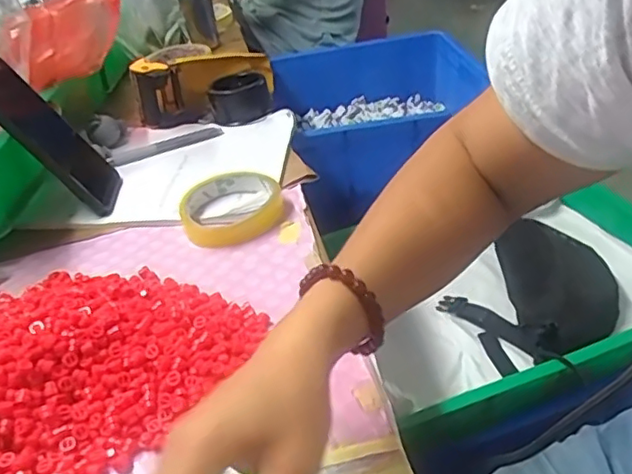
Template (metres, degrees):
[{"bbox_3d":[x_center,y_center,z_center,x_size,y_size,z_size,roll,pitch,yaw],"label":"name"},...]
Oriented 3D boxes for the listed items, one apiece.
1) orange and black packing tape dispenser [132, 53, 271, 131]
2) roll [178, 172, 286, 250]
[{"bbox_3d":[-0.134,-0.188,0.761,0.166,0.067,0.108,3,37,13],"label":"orange and black packing tape dispenser"},{"bbox_3d":[-0.076,-0.029,0.570,0.089,0.024,0.089,-4,36,3],"label":"roll"}]

